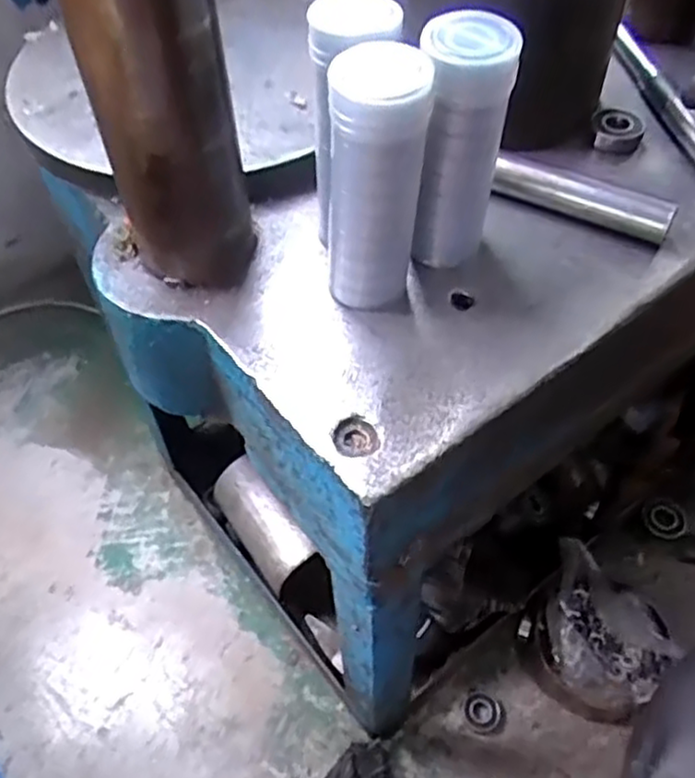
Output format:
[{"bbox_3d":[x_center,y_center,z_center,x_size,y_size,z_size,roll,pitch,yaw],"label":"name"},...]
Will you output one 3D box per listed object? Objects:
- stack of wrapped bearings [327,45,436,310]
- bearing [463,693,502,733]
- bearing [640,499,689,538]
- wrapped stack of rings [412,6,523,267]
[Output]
[{"bbox_3d":[0.014,-0.091,0.341,0.045,0.126,0.042,4,53,5],"label":"stack of wrapped bearings"},{"bbox_3d":[0.124,0.298,0.673,0.033,0.004,0.032,-1,53,1],"label":"bearing"},{"bbox_3d":[0.342,0.139,0.783,0.044,0.014,0.041,-1,53,1],"label":"bearing"},{"bbox_3d":[0.054,-0.109,0.353,0.039,0.126,0.032,8,54,8],"label":"wrapped stack of rings"}]

